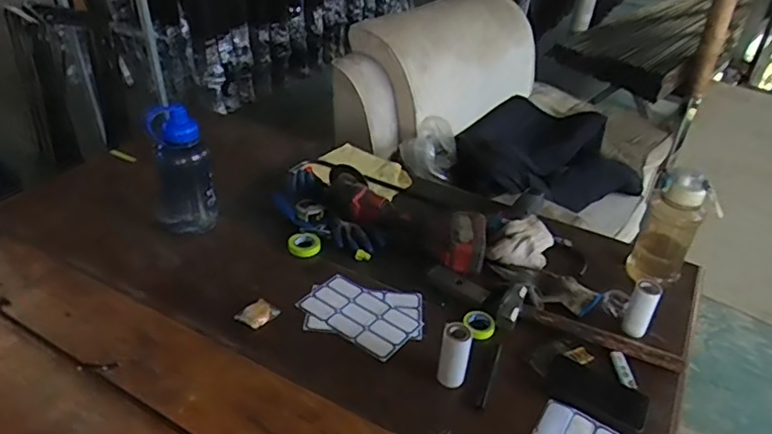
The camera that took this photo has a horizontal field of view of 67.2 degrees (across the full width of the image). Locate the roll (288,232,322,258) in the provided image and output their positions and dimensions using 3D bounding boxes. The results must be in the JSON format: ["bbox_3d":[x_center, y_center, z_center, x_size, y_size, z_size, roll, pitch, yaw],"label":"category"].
[{"bbox_3d":[-0.165,0.055,1.174,0.062,0.016,0.070,-11,38,-20],"label":"roll"}]

